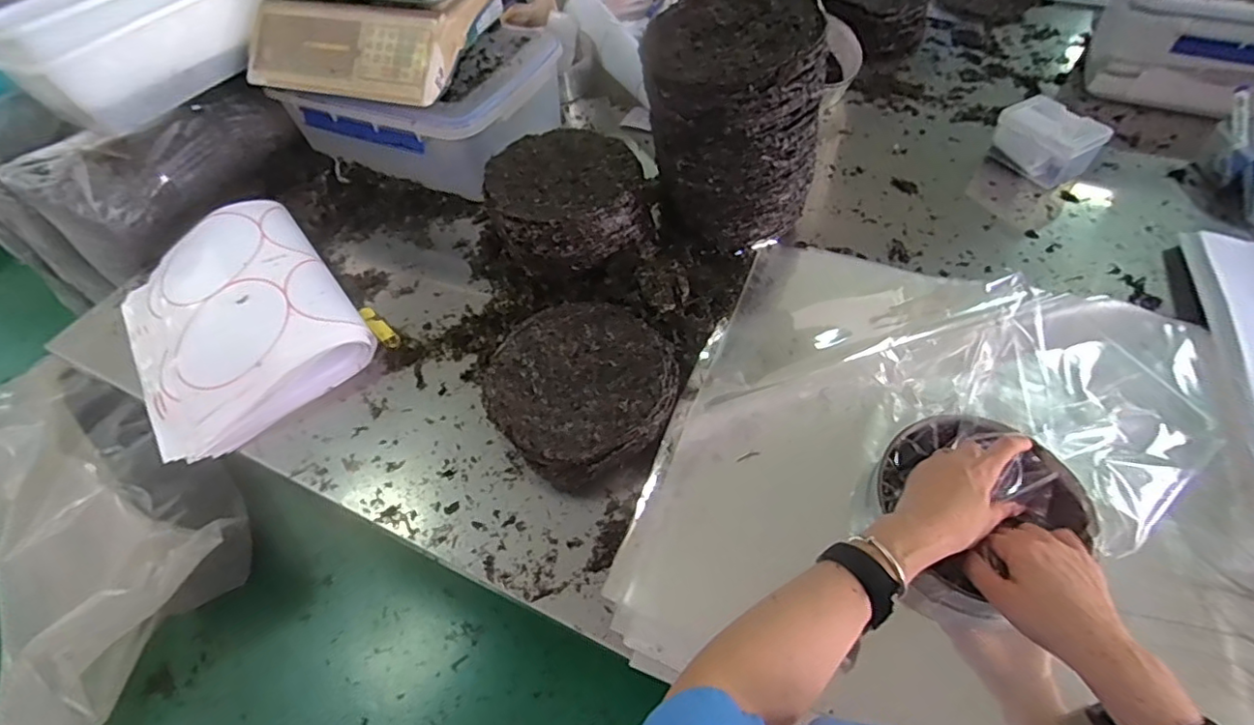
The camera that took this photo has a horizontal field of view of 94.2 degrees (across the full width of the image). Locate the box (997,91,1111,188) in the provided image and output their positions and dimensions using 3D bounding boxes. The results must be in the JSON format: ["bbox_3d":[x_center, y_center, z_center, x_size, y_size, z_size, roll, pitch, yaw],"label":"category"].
[{"bbox_3d":[0.635,-0.334,0.899,0.079,0.084,0.132,-26,56,-14],"label":"box"}]

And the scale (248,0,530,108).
[{"bbox_3d":[-0.362,-0.542,0.880,0.319,0.112,0.323,15,56,15],"label":"scale"}]

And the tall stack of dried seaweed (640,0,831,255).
[{"bbox_3d":[0.138,-0.309,0.775,0.218,0.279,0.211,0,54,4],"label":"tall stack of dried seaweed"}]

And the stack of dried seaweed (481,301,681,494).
[{"bbox_3d":[-0.051,0.030,0.678,0.201,0.062,0.207,37,64,27],"label":"stack of dried seaweed"}]

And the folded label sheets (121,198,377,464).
[{"bbox_3d":[-0.532,-0.070,0.779,0.262,0.061,0.373,-34,58,-19],"label":"folded label sheets"}]

